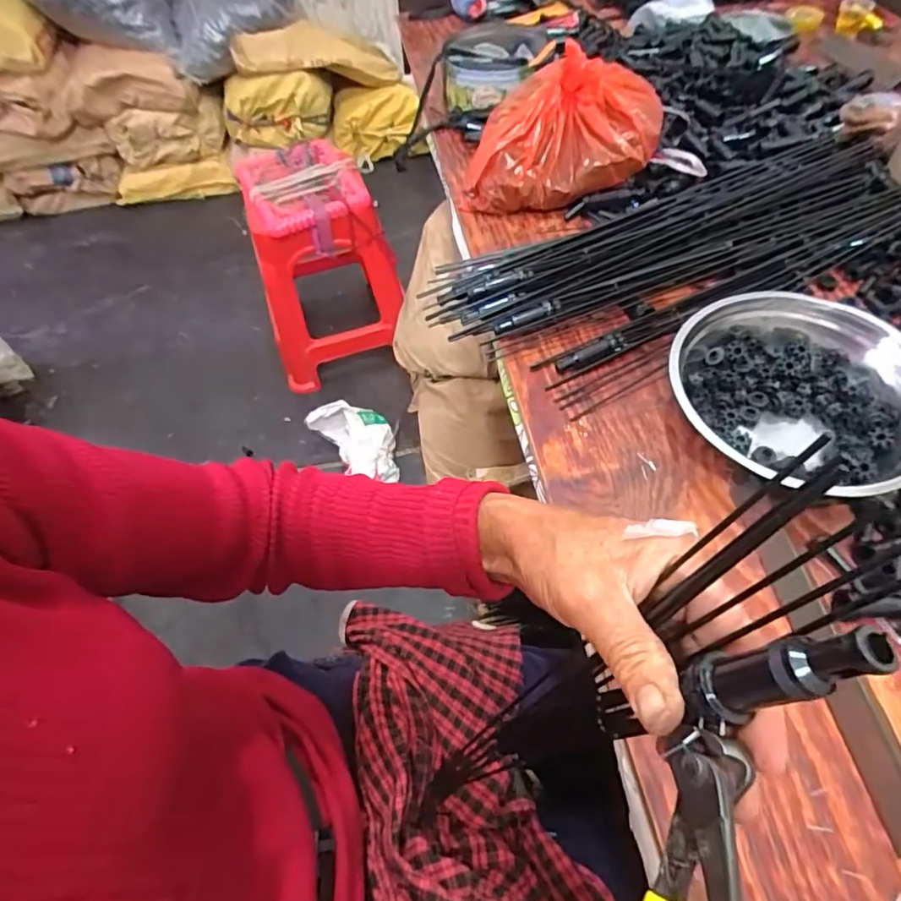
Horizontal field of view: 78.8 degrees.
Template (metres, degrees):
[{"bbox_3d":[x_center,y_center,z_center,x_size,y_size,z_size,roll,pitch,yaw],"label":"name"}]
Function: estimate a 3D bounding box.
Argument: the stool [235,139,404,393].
[{"bbox_3d":[-0.362,-0.502,1.490,0.343,0.472,0.339,-22,57,-10],"label":"stool"}]

